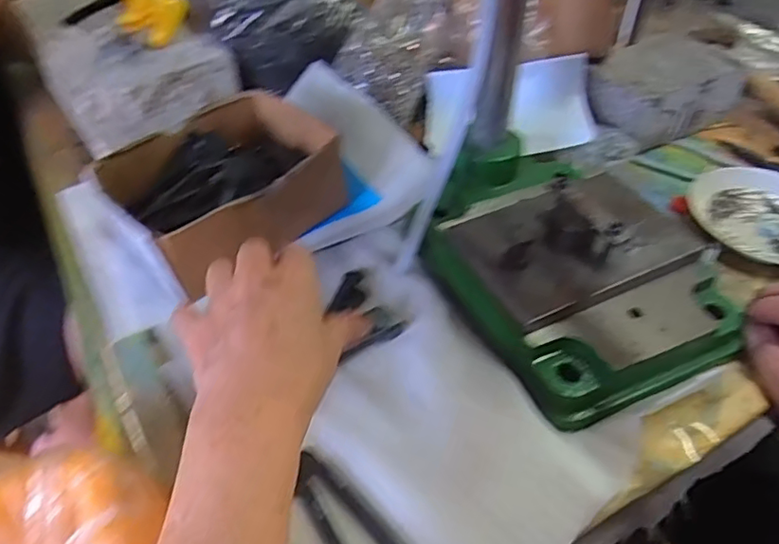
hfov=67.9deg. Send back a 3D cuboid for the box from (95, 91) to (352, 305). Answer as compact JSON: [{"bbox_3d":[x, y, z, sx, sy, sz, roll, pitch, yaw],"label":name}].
[{"bbox_3d":[-0.132,-0.065,0.453,0.160,0.067,0.126,-32,54,-28],"label":"box"}]

